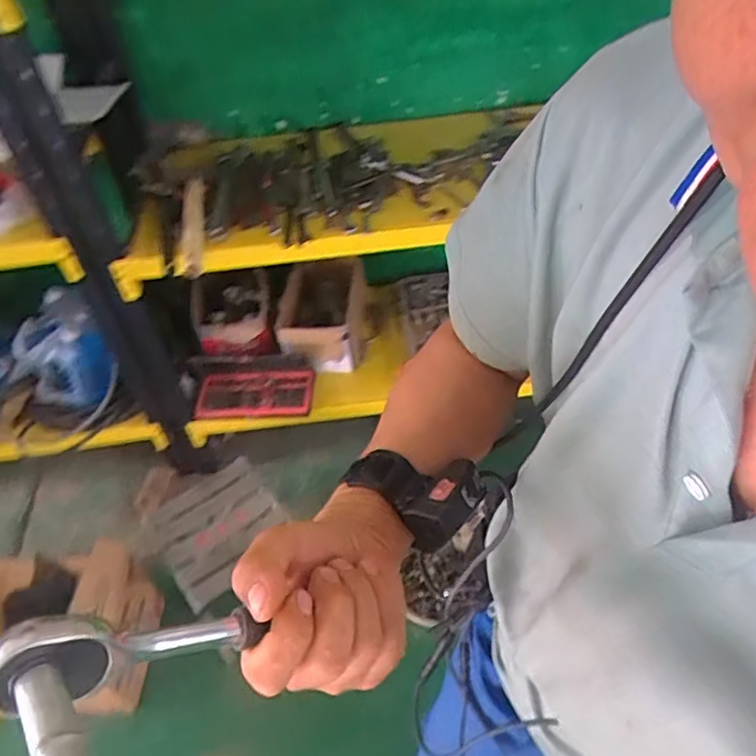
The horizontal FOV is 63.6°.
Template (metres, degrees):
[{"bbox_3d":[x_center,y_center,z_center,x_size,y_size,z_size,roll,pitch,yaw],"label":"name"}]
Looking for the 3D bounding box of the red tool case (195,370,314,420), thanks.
[{"bbox_3d":[-0.349,0.044,1.702,0.326,0.090,0.172,0,47,5],"label":"red tool case"}]

